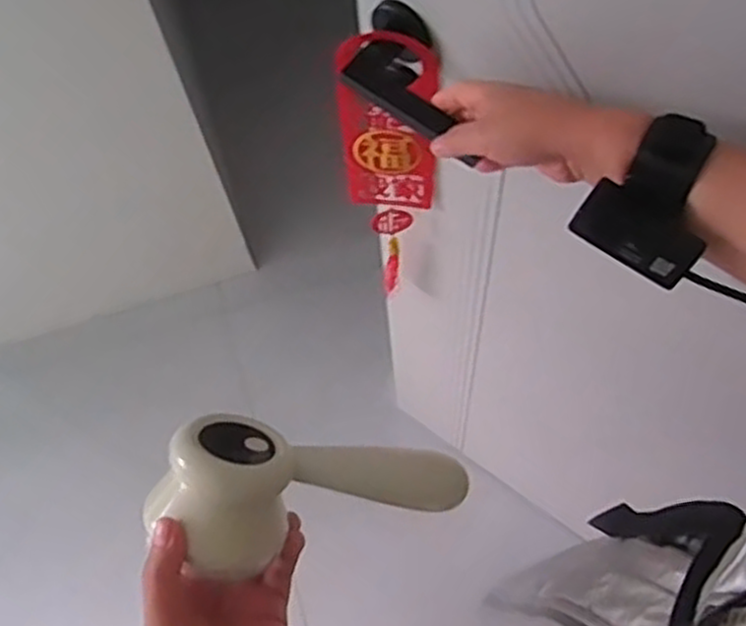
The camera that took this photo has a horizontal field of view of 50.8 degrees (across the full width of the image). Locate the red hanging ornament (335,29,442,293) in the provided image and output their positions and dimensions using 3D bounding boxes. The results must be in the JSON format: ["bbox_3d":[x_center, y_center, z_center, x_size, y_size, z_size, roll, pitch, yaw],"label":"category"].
[{"bbox_3d":[0.018,-0.124,0.782,0.084,0.410,0.028,4,64,5],"label":"red hanging ornament"}]

